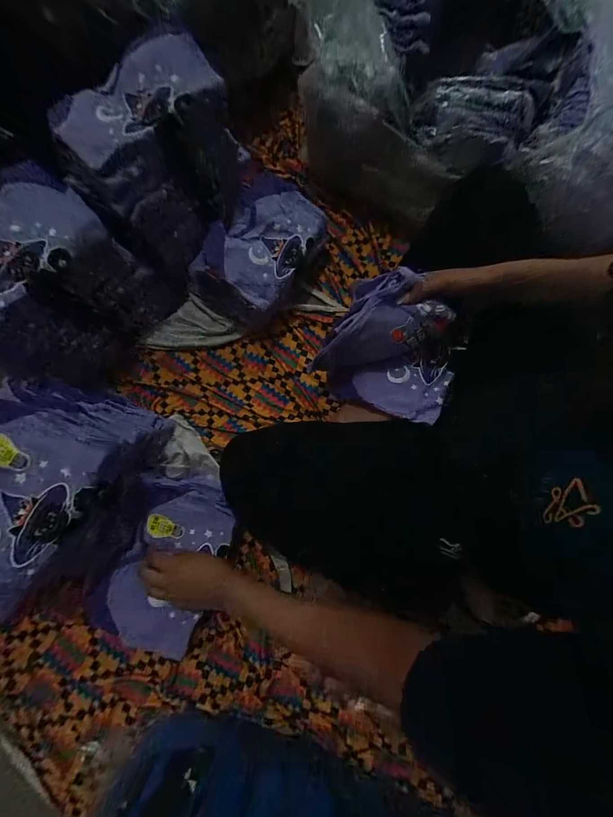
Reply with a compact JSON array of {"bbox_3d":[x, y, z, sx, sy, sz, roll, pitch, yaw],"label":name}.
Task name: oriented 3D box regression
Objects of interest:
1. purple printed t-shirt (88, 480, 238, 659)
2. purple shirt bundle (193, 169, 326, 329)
[{"bbox_3d":[-0.208,0.230,0.469,0.158,0.054,0.247,13,79,4],"label":"purple printed t-shirt"},{"bbox_3d":[-0.082,-0.271,0.545,0.156,0.129,0.225,29,81,7],"label":"purple shirt bundle"}]

